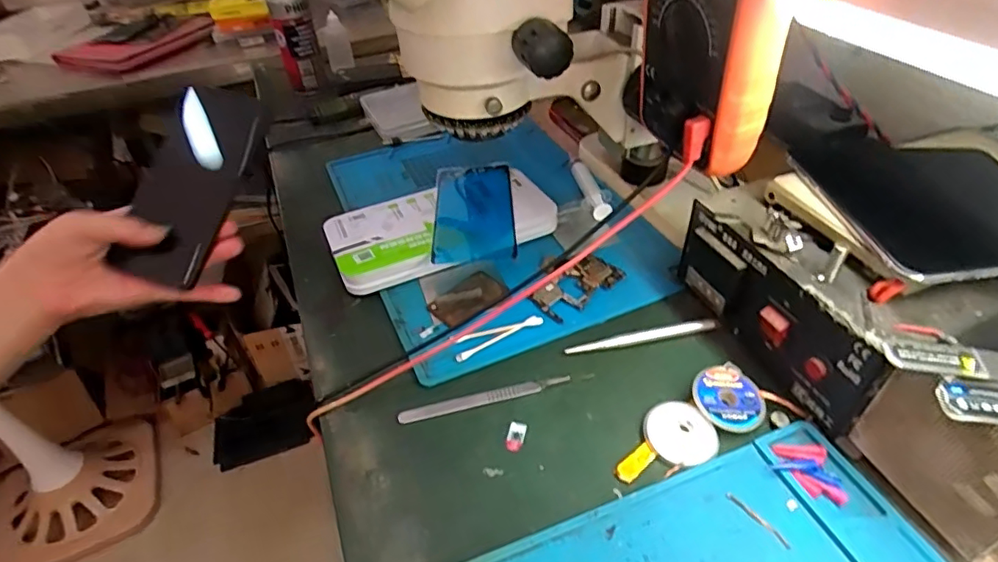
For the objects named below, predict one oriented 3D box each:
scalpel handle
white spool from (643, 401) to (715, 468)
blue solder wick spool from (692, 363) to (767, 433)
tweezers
[{"bbox_3d":[-0.010,0.080,0.384,0.118,0.005,0.010,-13,42,-9],"label":"scalpel handle"},{"bbox_3d":[0.112,0.094,0.350,0.039,0.009,0.043,-23,44,-19],"label":"white spool"},{"bbox_3d":[0.149,0.077,0.364,0.045,0.009,0.045,2,51,-3],"label":"blue solder wick spool"},{"bbox_3d":[0.107,0.040,0.416,0.116,0.004,0.011,-9,42,-4],"label":"tweezers"}]

